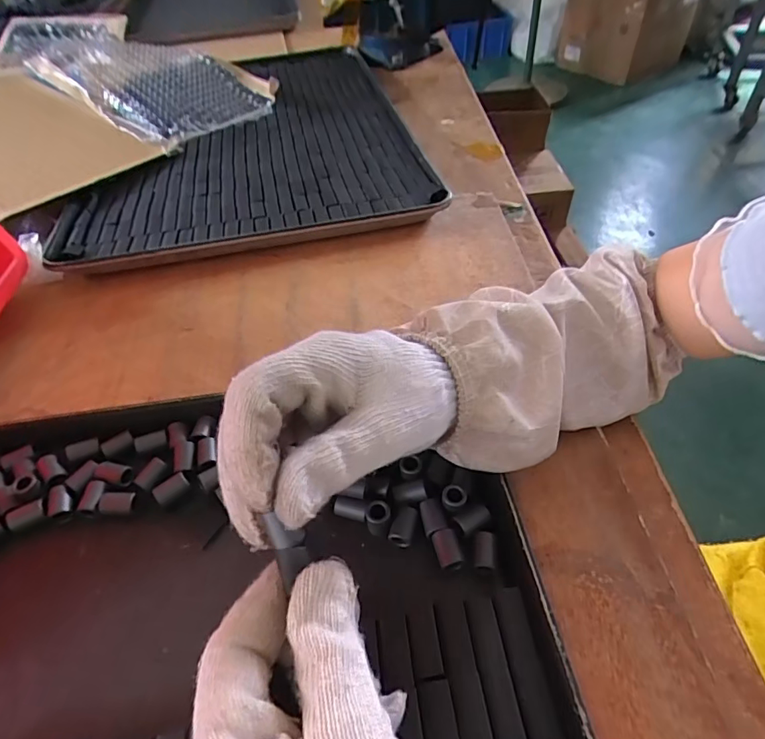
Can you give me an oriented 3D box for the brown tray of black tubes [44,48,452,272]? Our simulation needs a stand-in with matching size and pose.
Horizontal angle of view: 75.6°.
[{"bbox_3d":[-0.176,-0.321,0.679,0.407,0.035,0.578,-10,48,-5],"label":"brown tray of black tubes"}]

